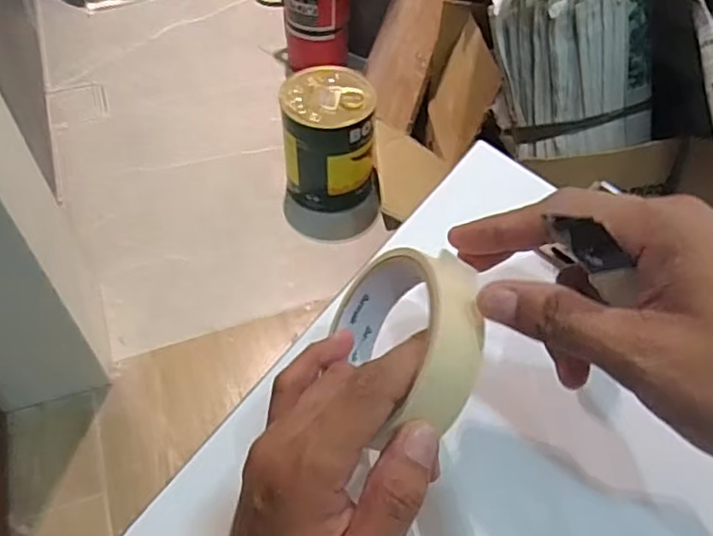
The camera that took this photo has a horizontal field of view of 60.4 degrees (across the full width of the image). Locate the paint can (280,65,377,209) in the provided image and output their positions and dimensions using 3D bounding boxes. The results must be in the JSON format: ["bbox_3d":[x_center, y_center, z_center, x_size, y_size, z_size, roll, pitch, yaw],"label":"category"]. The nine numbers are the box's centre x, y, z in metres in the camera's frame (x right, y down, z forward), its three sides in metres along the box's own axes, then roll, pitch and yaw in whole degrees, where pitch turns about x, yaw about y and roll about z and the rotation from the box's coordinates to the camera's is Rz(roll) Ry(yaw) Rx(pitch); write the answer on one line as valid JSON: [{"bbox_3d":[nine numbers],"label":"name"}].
[{"bbox_3d":[-0.050,-0.224,1.105,0.158,0.202,0.170,0,52,-2],"label":"paint can"}]

